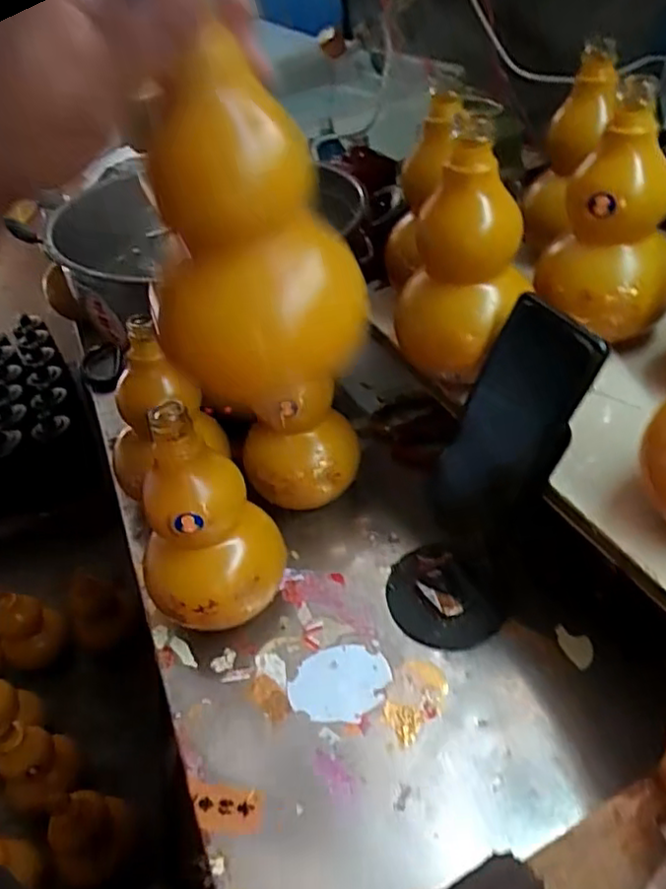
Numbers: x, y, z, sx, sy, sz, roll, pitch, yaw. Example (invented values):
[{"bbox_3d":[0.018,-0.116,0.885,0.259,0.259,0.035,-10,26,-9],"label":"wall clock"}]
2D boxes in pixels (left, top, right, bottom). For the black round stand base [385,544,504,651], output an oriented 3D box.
[{"bbox_3d":[0.086,0.114,0.501,0.086,0.014,0.087,-4,40,4],"label":"black round stand base"}]

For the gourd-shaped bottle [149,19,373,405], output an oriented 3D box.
[{"bbox_3d":[-0.046,-0.099,0.314,0.087,0.156,0.096,-19,42,-13],"label":"gourd-shaped bottle"}]

